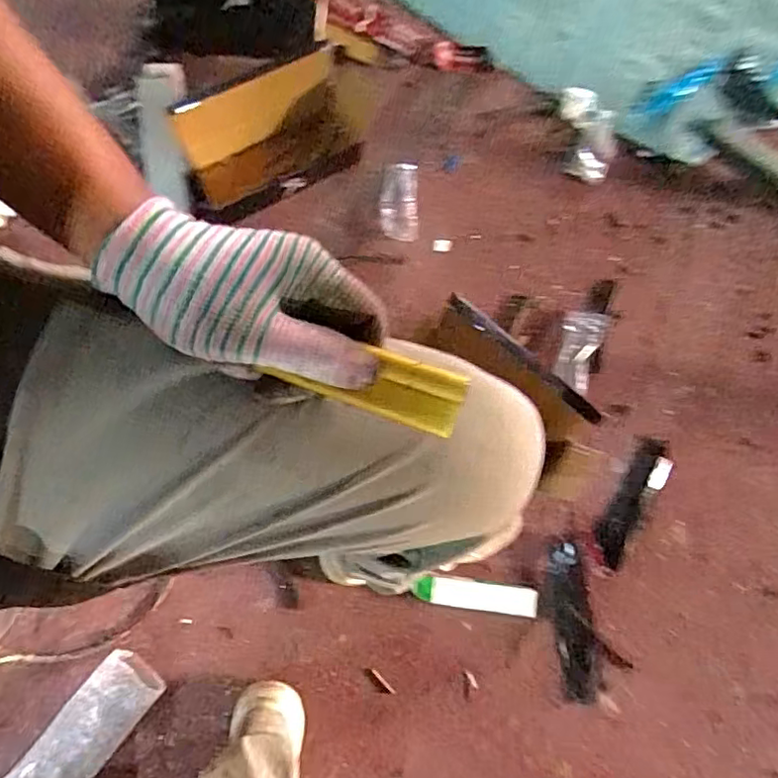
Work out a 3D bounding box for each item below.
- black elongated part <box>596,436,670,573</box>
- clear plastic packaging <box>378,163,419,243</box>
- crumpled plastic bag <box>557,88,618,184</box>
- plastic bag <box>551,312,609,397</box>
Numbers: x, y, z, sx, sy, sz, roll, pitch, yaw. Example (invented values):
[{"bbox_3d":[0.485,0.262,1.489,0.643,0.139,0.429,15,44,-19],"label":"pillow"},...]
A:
[{"bbox_3d":[0.359,0.162,0.868,0.049,0.019,0.204,29,79,4],"label":"black elongated part"},{"bbox_3d":[0.016,-0.301,0.944,0.060,0.031,0.118,-1,78,-2],"label":"clear plastic packaging"},{"bbox_3d":[0.337,-0.429,0.987,0.091,0.024,0.157,-2,78,-3],"label":"crumpled plastic bag"},{"bbox_3d":[0.296,-0.063,0.908,0.063,0.029,0.133,22,78,2],"label":"plastic bag"}]

